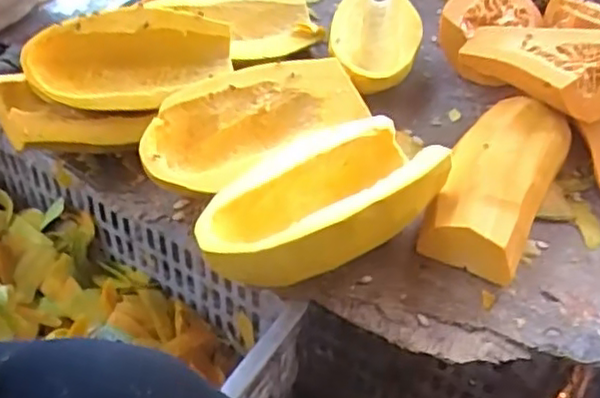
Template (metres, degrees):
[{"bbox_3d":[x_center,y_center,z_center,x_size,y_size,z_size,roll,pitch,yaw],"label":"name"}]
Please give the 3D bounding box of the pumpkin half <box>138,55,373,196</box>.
[{"bbox_3d":[-0.040,-0.073,0.642,0.233,0.049,0.116,-24,52,-22],"label":"pumpkin half"}]

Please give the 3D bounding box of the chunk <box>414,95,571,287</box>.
[{"bbox_3d":[0.182,-0.024,0.628,0.099,0.054,0.223,23,50,19],"label":"chunk"}]

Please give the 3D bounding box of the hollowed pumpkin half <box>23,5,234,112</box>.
[{"bbox_3d":[-0.157,-0.131,0.643,0.193,0.068,0.085,-13,48,-14],"label":"hollowed pumpkin half"}]

